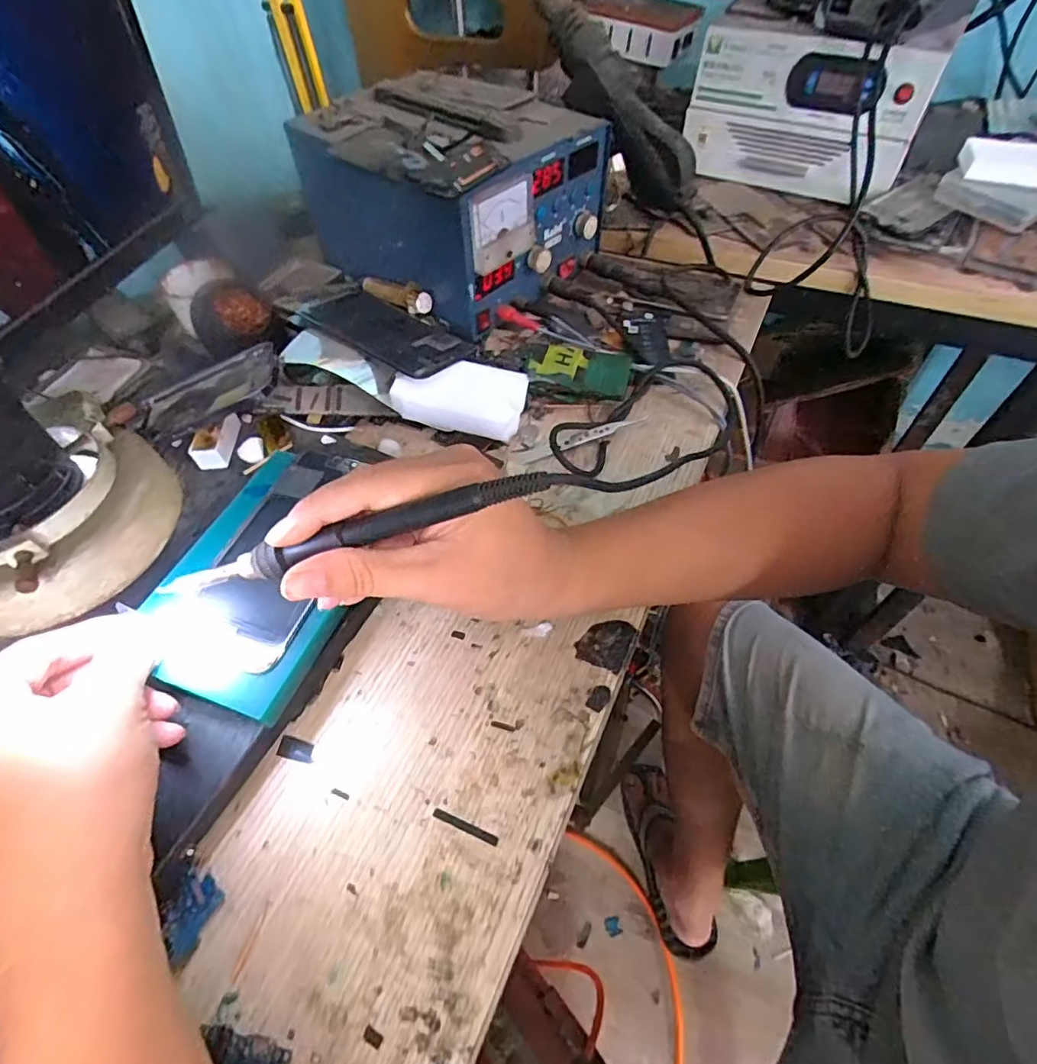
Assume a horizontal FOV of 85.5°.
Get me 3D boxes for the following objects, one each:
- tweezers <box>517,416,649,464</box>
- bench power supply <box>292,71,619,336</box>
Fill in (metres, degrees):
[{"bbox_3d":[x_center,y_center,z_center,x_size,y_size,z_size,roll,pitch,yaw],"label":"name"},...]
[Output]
[{"bbox_3d":[0.049,-0.073,0.431,0.102,0.012,0.013,-18,58,4],"label":"tweezers"},{"bbox_3d":[-0.062,-0.321,0.510,0.228,0.111,0.191,33,62,24],"label":"bench power supply"}]

